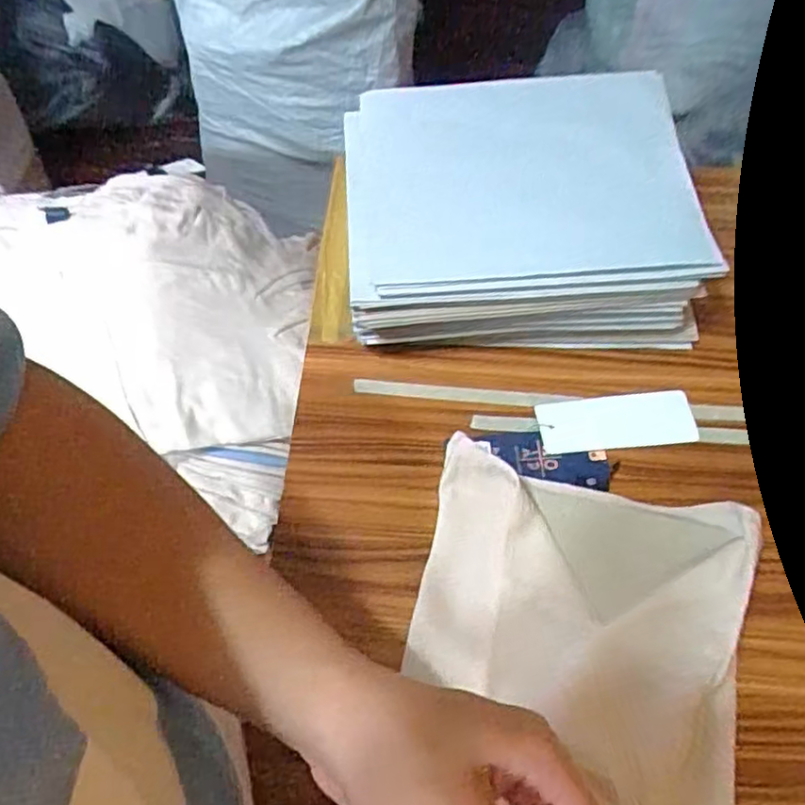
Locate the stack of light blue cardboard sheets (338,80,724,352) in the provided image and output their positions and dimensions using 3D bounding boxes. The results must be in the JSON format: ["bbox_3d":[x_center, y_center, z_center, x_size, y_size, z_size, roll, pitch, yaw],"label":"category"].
[{"bbox_3d":[0.090,-0.155,0.561,0.261,0.109,0.214,-2,60,-1],"label":"stack of light blue cardboard sheets"}]

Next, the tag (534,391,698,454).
[{"bbox_3d":[0.164,0.015,0.517,0.117,0.004,0.045,-4,60,-1],"label":"tag"}]

